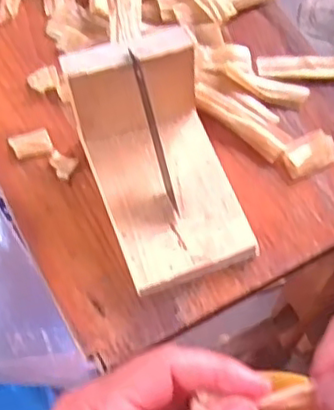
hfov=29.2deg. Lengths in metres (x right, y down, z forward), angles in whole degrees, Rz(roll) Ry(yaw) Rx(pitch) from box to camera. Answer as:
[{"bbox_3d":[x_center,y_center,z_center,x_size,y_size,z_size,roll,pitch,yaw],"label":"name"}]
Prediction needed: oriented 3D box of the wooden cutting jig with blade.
[{"bbox_3d":[-0.003,-0.026,0.368,0.077,0.063,0.128,-17,70,-7],"label":"wooden cutting jig with blade"}]

